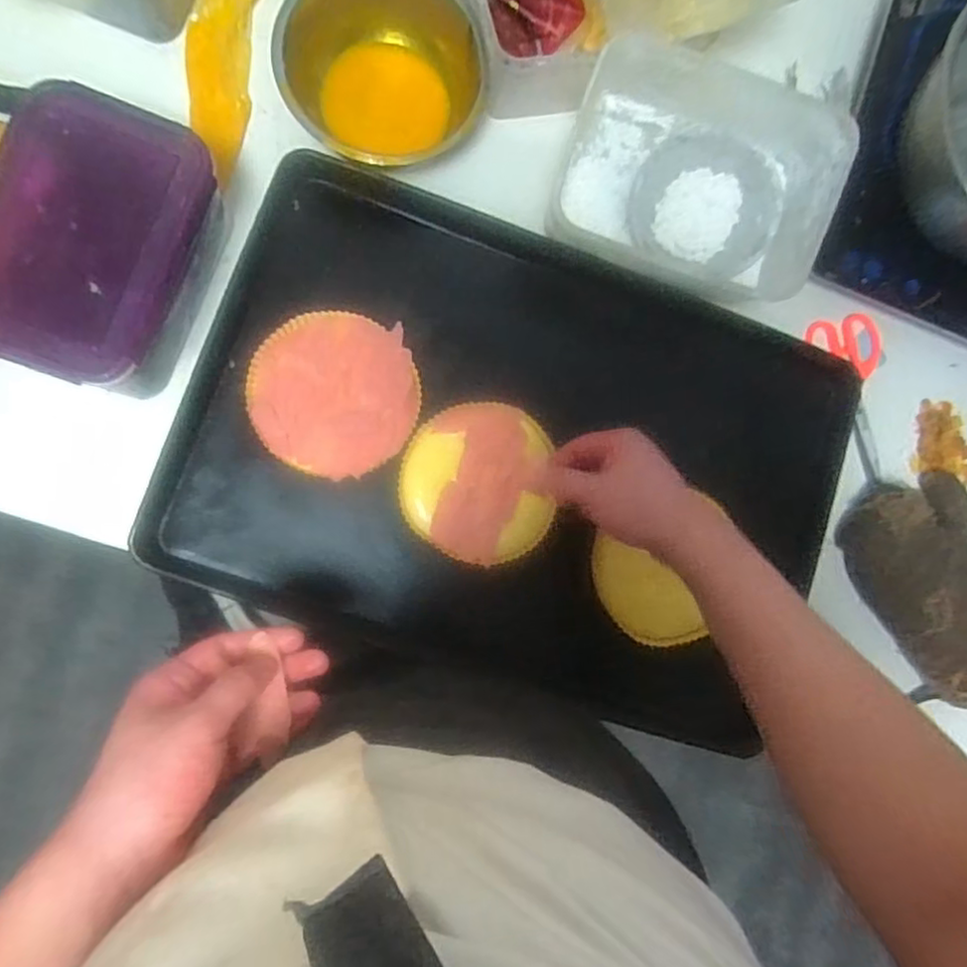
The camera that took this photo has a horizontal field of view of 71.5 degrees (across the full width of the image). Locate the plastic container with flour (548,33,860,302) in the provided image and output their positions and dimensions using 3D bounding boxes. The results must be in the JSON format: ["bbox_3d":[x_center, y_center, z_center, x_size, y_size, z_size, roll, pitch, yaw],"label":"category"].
[{"bbox_3d":[0.180,-0.259,0.609,0.223,0.130,0.168,20,84,-7],"label":"plastic container with flour"}]

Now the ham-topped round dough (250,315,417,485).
[{"bbox_3d":[-0.134,-0.079,0.606,0.145,0.026,0.142,1,86,-8],"label":"ham-topped round dough"}]

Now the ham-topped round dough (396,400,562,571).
[{"bbox_3d":[-0.006,0.000,0.615,0.135,0.012,0.142,1,86,-8],"label":"ham-topped round dough"}]

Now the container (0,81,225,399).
[{"bbox_3d":[-0.310,-0.184,0.544,0.150,0.103,0.207,20,84,-7],"label":"container"}]

